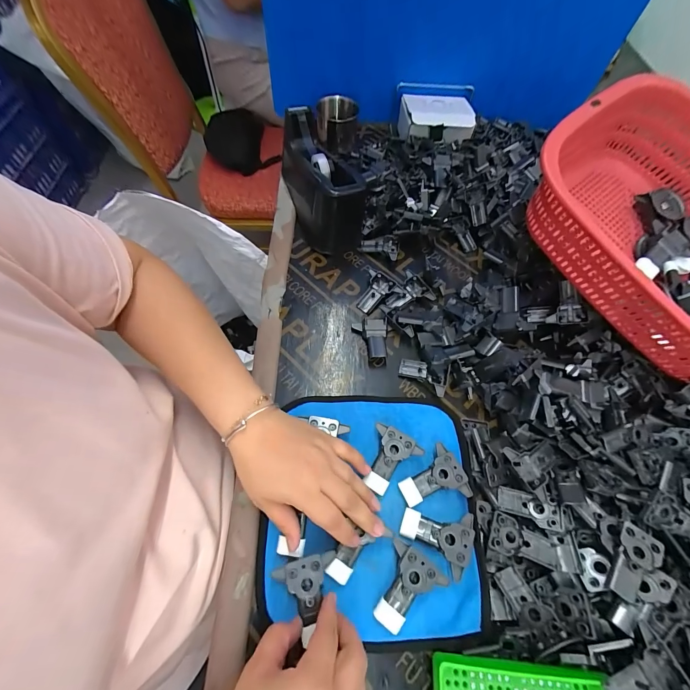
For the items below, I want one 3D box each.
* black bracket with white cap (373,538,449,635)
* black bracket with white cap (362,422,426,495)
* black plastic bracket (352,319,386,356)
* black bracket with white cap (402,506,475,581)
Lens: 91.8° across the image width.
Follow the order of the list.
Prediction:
[{"bbox_3d":[0.052,0.219,0.301,0.053,0.022,0.064,38,66,16],"label":"black bracket with white cap"},{"bbox_3d":[0.048,0.123,0.352,0.052,0.022,0.062,23,63,9],"label":"black bracket with white cap"},{"bbox_3d":[0.032,-0.007,0.429,0.043,0.019,0.053,2,61,-3],"label":"black plastic bracket"},{"bbox_3d":[0.088,0.185,0.320,0.065,0.019,0.052,14,62,4],"label":"black bracket with white cap"}]

